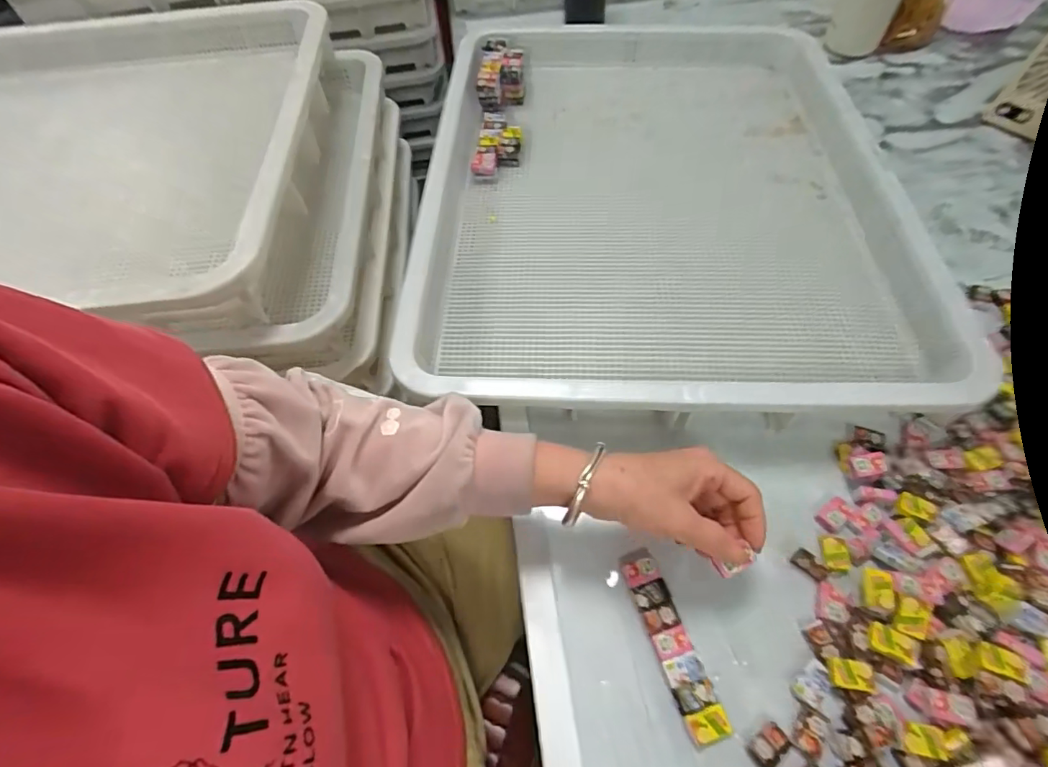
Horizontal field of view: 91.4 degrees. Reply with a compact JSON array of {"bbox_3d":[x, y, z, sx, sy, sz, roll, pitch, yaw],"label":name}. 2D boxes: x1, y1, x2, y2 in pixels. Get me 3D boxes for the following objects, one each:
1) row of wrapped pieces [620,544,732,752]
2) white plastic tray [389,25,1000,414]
[{"bbox_3d":[0.103,0.179,0.358,0.027,0.009,0.123,-16,58,-8],"label":"row of wrapped pieces"},{"bbox_3d":[0.153,-0.232,0.585,0.506,0.074,0.629,1,54,0],"label":"white plastic tray"}]

